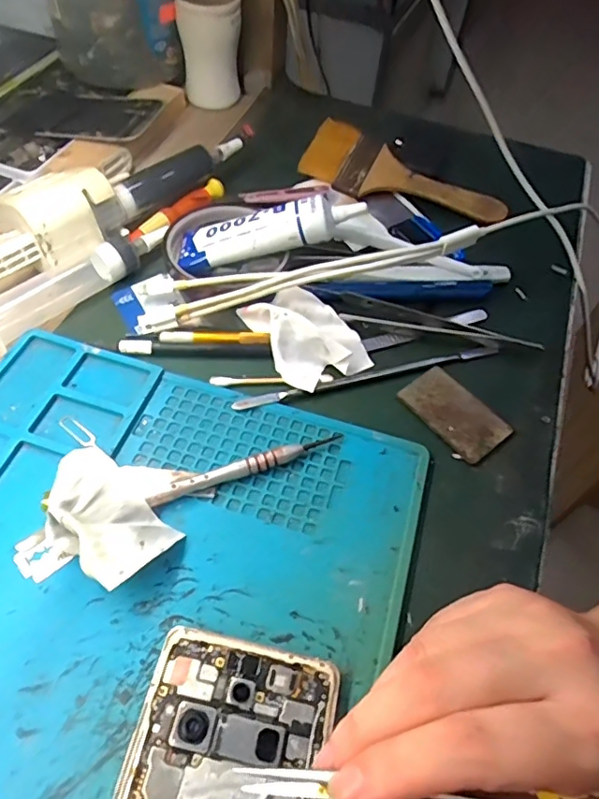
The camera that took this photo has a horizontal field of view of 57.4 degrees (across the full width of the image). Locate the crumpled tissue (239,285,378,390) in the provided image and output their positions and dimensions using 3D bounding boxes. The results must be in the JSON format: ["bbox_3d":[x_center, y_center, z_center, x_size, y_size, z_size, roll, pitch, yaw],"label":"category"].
[{"bbox_3d":[0.003,-0.045,0.333,0.054,0.024,0.072,-27,61,-22],"label":"crumpled tissue"}]

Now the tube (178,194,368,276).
[{"bbox_3d":[-0.021,-0.112,0.358,0.123,0.019,0.034,-11,54,11],"label":"tube"}]

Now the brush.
[{"bbox_3d":[0.082,-0.174,0.440,0.163,0.014,0.061,26,71,8],"label":"brush"}]

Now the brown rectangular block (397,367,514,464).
[{"bbox_3d":[0.090,0.007,0.316,0.037,0.004,0.059,-31,63,-24],"label":"brown rectangular block"}]

